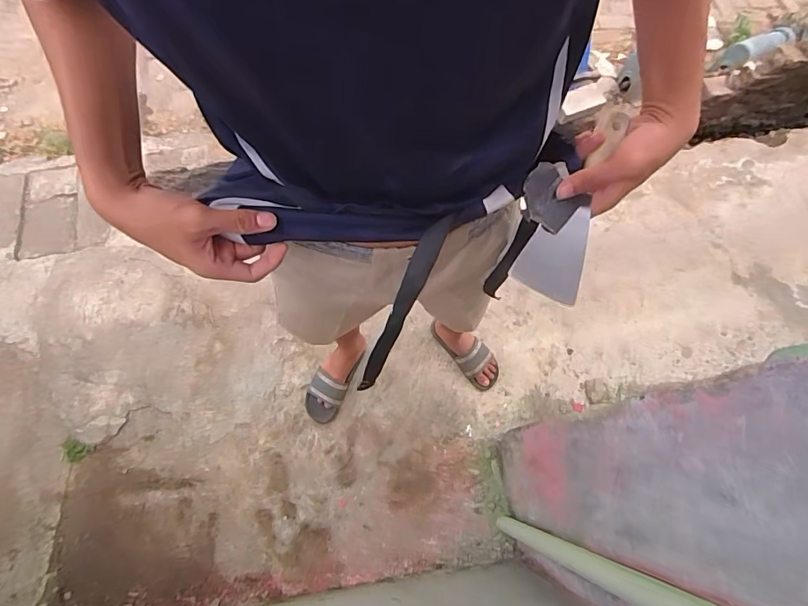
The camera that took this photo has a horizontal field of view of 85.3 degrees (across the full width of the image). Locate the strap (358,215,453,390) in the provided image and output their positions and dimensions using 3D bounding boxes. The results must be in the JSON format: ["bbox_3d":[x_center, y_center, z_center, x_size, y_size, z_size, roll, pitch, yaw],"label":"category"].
[{"bbox_3d":[-0.004,0.008,0.435,0.022,0.026,0.197,28,109,10],"label":"strap"}]

